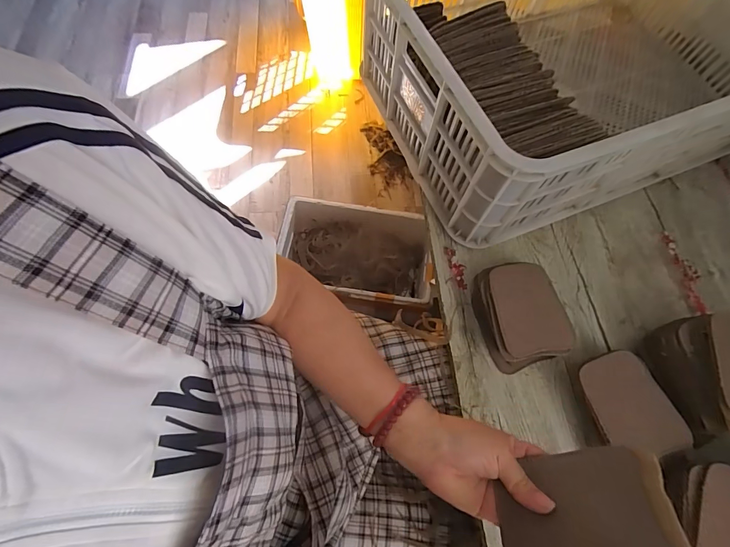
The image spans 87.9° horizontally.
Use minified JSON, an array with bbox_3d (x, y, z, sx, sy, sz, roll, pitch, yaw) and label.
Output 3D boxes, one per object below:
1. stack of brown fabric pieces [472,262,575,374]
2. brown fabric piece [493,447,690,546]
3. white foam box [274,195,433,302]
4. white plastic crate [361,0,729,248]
[{"bbox_3d":[0.200,0.053,0.497,0.090,0.056,0.131,-8,66,-6],"label":"stack of brown fabric pieces"},{"bbox_3d":[0.170,0.185,0.301,0.123,0.005,0.089,-18,34,30],"label":"brown fabric piece"},{"bbox_3d":[-0.019,-0.045,1.046,0.385,0.162,0.238,8,65,1],"label":"white foam box"},{"bbox_3d":[0.378,-0.357,0.610,0.698,0.212,0.465,-18,68,-11],"label":"white plastic crate"}]

